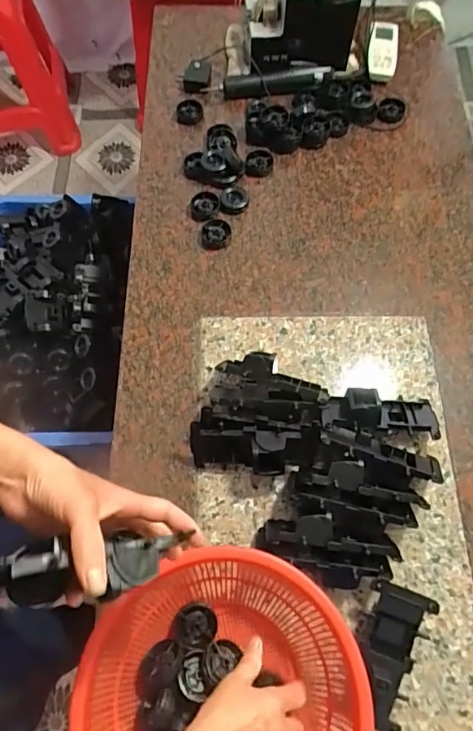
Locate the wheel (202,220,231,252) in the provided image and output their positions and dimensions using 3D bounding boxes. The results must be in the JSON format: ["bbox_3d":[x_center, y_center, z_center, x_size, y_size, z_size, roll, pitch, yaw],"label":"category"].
[{"bbox_3d":[-0.032,-0.207,0.773,0.046,0.015,0.051,0,65,0],"label":"wheel"}]

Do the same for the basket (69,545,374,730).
[{"bbox_3d":[-0.013,0.334,0.493,0.267,0.115,0.267,0,65,0],"label":"basket"}]

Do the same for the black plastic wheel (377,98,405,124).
[{"bbox_3d":[0.285,-0.467,0.899,0.044,0.016,0.058,27,68,12],"label":"black plastic wheel"}]

